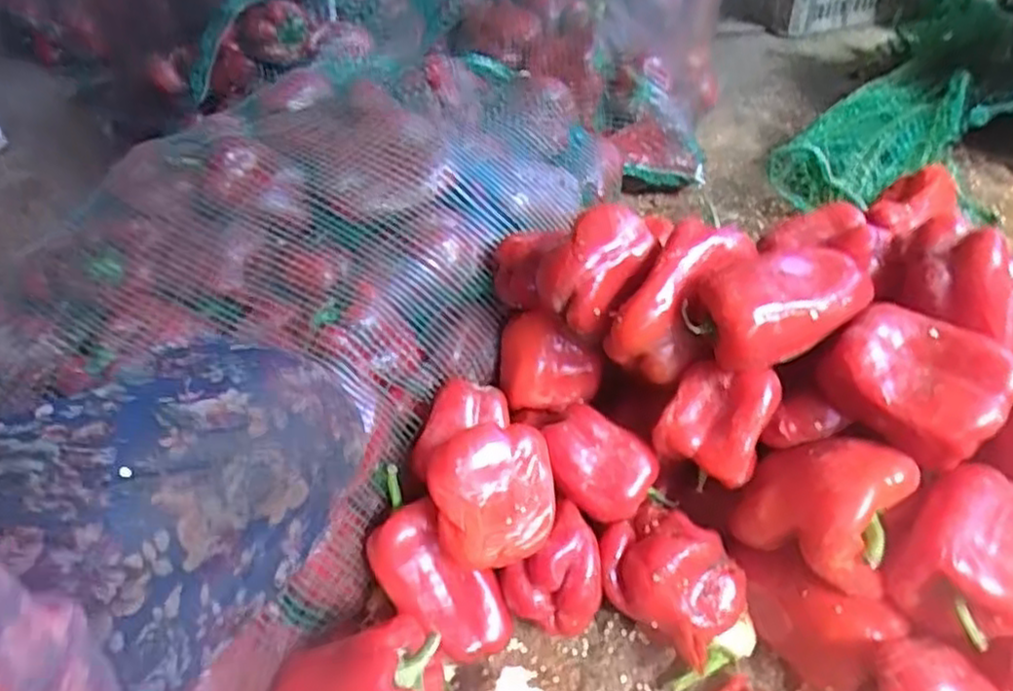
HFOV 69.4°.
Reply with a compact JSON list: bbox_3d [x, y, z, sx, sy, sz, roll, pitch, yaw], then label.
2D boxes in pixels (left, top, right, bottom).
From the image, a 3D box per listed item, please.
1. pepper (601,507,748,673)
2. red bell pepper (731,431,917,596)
[{"bbox_3d":[0.103,0.150,0.470,0.091,0.060,0.059,25,51,31],"label":"pepper"},{"bbox_3d":[0.185,0.095,0.437,0.090,0.076,0.070,17,47,25],"label":"red bell pepper"}]

